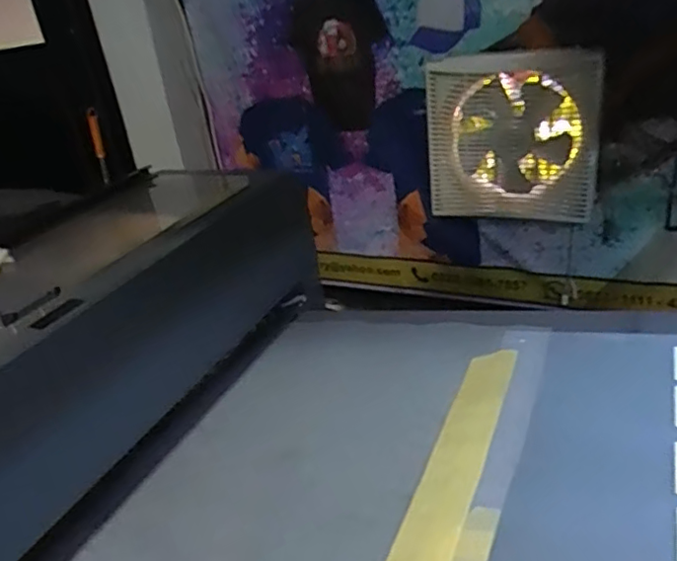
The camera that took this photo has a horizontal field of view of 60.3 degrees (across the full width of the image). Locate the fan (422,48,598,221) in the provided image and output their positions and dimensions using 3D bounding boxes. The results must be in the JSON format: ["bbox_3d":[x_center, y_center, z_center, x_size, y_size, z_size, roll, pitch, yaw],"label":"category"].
[{"bbox_3d":[0.373,-0.308,1.270,0.347,0.337,0.077,4,29,20],"label":"fan"}]

